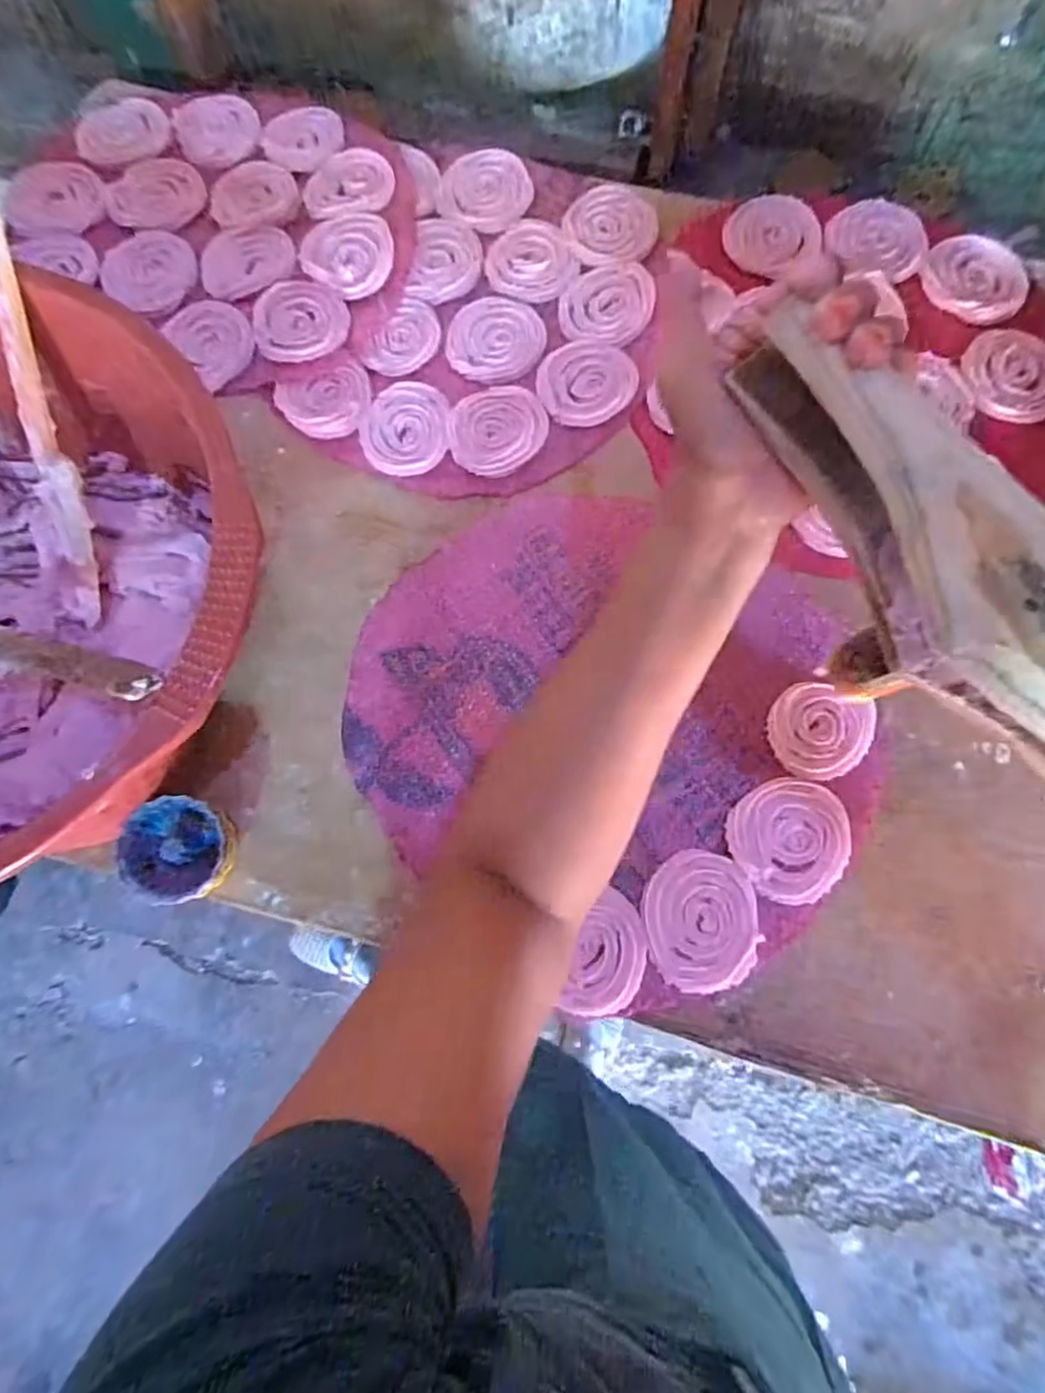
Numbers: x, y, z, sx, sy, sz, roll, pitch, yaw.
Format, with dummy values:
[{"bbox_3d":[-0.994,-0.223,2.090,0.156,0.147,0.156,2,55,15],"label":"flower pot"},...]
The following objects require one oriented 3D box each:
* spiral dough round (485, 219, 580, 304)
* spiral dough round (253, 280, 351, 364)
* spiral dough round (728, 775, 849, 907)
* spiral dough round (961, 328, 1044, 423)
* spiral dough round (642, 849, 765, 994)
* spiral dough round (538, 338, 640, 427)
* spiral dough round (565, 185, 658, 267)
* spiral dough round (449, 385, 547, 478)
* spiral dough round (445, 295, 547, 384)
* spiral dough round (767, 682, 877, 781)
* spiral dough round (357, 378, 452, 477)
[{"bbox_3d":[0.007,-0.359,0.550,0.071,0.005,0.081,-30,78,-6],"label":"spiral dough round"},{"bbox_3d":[-0.174,-0.296,0.523,0.071,0.014,0.064,-11,77,-1],"label":"spiral dough round"},{"bbox_3d":[0.173,0.090,0.428,0.074,0.010,0.073,0,77,1],"label":"spiral dough round"},{"bbox_3d":[0.375,-0.244,0.505,0.071,0.008,0.074,0,77,1],"label":"spiral dough round"},{"bbox_3d":[0.112,0.140,0.417,0.069,0.006,0.081,-8,76,-1],"label":"spiral dough round"},{"bbox_3d":[0.051,-0.246,0.517,0.076,0.004,0.071,0,77,1],"label":"spiral dough round"},{"bbox_3d":[0.073,-0.394,0.551,0.075,0.007,0.081,0,77,1],"label":"spiral dough round"},{"bbox_3d":[-0.020,-0.205,0.509,0.070,0.004,0.077,0,77,1],"label":"spiral dough round"},{"bbox_3d":[-0.022,-0.288,0.530,0.077,0.004,0.081,0,77,1],"label":"spiral dough round"},{"bbox_3d":[0.197,0.023,0.442,0.065,0.010,0.063,0,77,1],"label":"spiral dough round"},{"bbox_3d":[-0.091,-0.207,0.510,0.066,0.005,0.078,0,77,1],"label":"spiral dough round"}]

